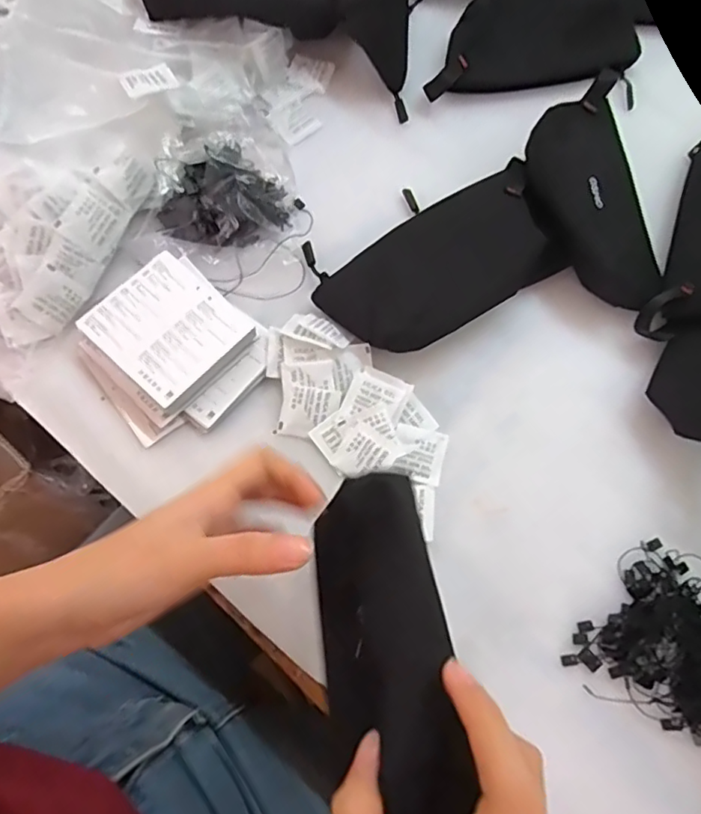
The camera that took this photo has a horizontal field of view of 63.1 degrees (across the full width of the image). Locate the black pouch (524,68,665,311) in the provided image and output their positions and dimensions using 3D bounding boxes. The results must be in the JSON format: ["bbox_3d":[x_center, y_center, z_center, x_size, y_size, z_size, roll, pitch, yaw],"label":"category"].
[{"bbox_3d":[0.197,-0.176,0.473,0.098,0.027,0.194,-12,84,-6],"label":"black pouch"}]

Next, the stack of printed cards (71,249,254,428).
[{"bbox_3d":[-0.140,-0.054,0.434,0.099,0.025,0.100,40,74,12],"label":"stack of printed cards"}]

